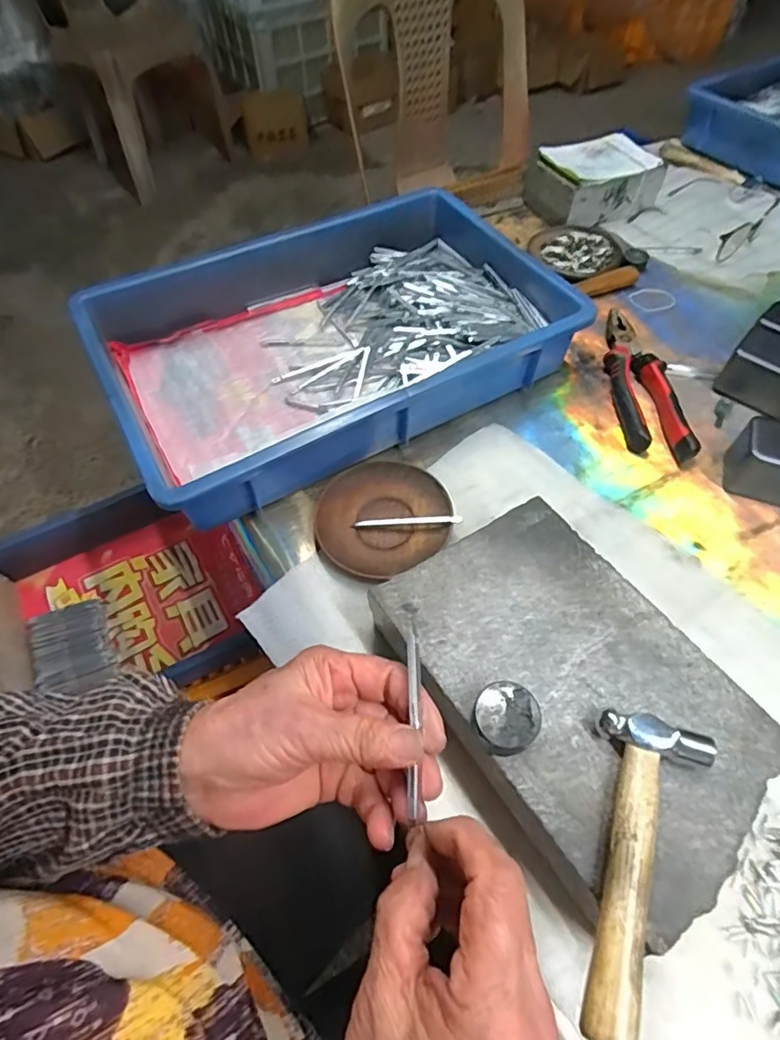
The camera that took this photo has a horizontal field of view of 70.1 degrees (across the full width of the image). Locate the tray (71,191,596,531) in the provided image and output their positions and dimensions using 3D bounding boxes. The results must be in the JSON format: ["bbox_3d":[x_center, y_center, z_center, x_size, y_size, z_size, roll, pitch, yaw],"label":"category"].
[{"bbox_3d":[-0.050,-0.182,0.555,0.426,0.074,0.281,-24,59,-14],"label":"tray"}]

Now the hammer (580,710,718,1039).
[{"bbox_3d":[0.124,0.178,0.287,0.055,0.020,0.149,20,59,14],"label":"hammer"}]

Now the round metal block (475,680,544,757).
[{"bbox_3d":[0.068,0.118,0.327,0.036,0.022,0.040,2,56,3],"label":"round metal block"}]

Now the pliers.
[{"bbox_3d":[0.254,-0.145,0.567,0.058,0.022,0.206,0,56,1],"label":"pliers"}]

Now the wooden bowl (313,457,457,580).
[{"bbox_3d":[-0.005,-0.006,0.482,0.118,0.015,0.106,-23,59,-14],"label":"wooden bowl"}]

